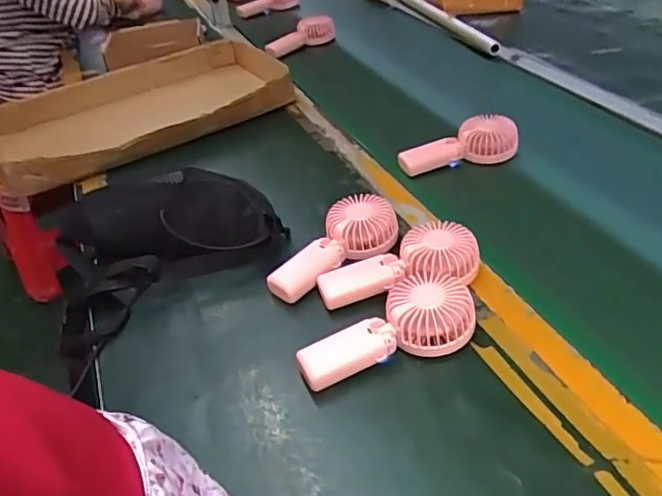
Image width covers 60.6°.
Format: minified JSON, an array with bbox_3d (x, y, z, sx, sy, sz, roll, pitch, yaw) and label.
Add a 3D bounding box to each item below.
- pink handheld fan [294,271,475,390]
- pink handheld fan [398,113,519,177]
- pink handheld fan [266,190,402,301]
[{"bbox_3d":[0.056,0.083,0.561,0.182,0.048,0.091,-23,42,-20],"label":"pink handheld fan"},{"bbox_3d":[0.193,-0.150,0.859,0.180,0.074,0.063,-15,39,-11],"label":"pink handheld fan"},{"bbox_3d":[0.009,0.003,0.672,0.077,0.052,0.174,26,49,34],"label":"pink handheld fan"}]

